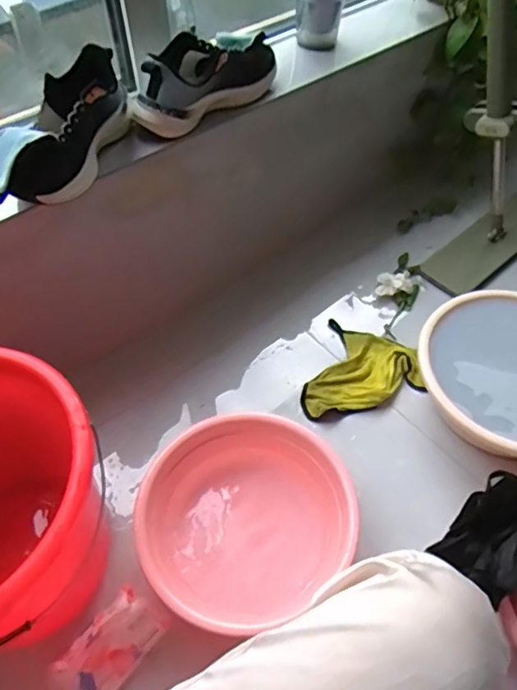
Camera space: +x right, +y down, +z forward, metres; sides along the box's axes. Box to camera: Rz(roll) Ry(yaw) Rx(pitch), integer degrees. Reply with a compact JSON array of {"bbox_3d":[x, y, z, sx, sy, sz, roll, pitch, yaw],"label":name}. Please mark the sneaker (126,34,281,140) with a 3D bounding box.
[{"bbox_3d":[-0.084,-0.438,0.869,0.102,0.107,0.259,31,59,22],"label":"sneaker"}]

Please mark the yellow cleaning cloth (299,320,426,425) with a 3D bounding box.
[{"bbox_3d":[0.182,0.033,1.017,0.225,0.036,0.201,-9,53,-6],"label":"yellow cleaning cloth"}]

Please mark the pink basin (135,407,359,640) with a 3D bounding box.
[{"bbox_3d":[-0.024,0.256,0.800,0.267,0.117,0.290,0,53,0],"label":"pink basin"}]

